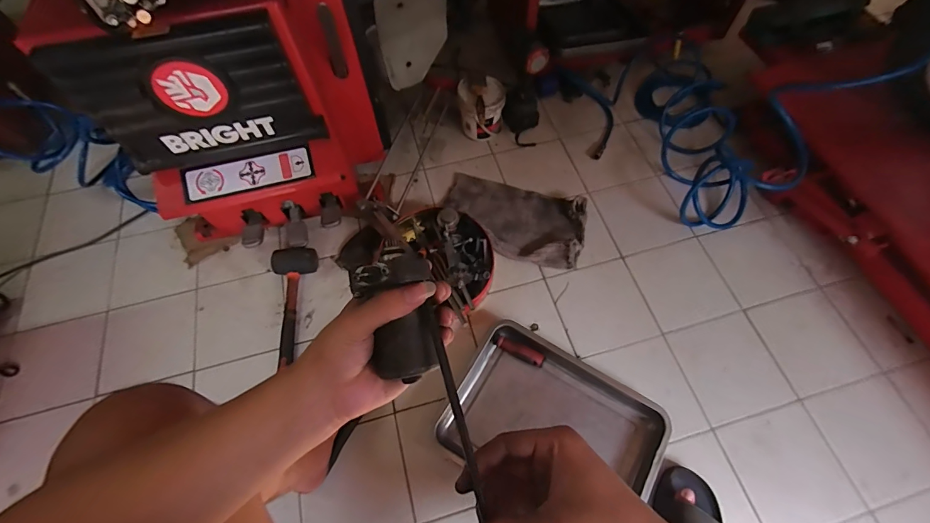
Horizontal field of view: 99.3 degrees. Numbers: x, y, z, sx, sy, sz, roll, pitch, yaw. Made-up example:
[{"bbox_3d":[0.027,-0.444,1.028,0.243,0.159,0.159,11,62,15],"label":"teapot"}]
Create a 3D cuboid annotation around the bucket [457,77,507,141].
[{"bbox_3d":[0.046,-0.397,1.081,0.120,0.147,0.120,0,63,1],"label":"bucket"}]

